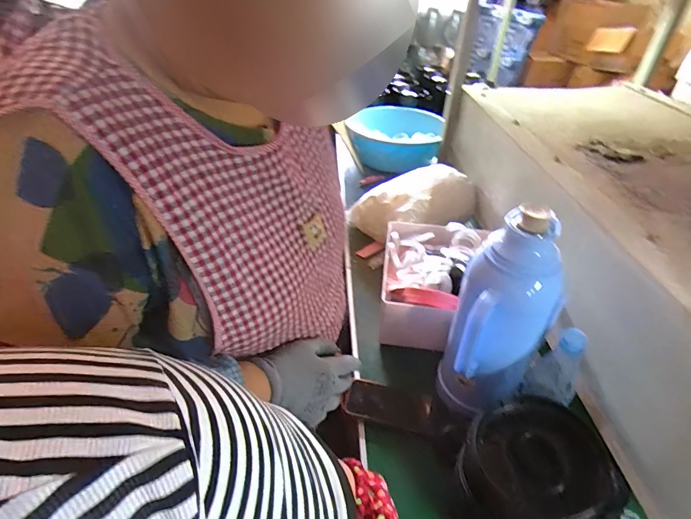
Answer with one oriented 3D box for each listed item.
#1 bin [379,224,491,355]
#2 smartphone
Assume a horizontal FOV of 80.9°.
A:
[{"bbox_3d":[0.164,0.052,0.863,0.183,0.118,0.302,7,38,4],"label":"bin"},{"bbox_3d":[0.081,0.251,0.699,0.152,0.016,0.072,10,38,8],"label":"smartphone"}]

